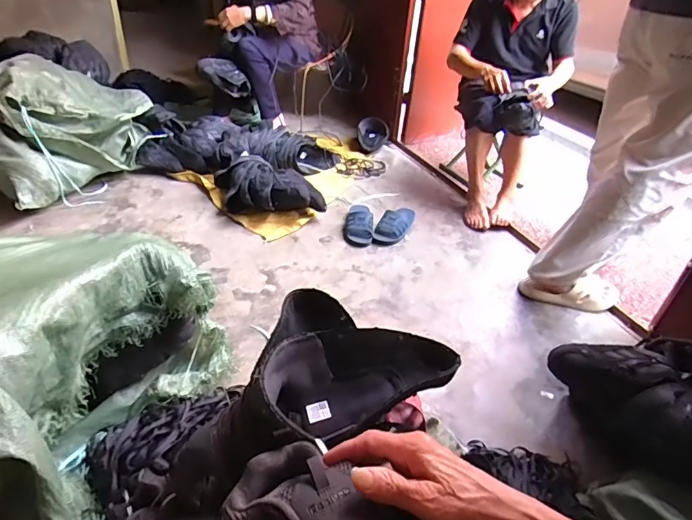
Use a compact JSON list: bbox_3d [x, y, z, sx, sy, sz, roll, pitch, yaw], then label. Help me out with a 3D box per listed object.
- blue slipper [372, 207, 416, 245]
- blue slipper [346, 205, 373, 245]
[{"bbox_3d":[0.171,-0.127,1.575,0.095,0.064,0.207,19,39,19],"label":"blue slipper"},{"bbox_3d":[0.047,-0.143,1.584,0.092,0.072,0.225,4,36,-1],"label":"blue slipper"}]

